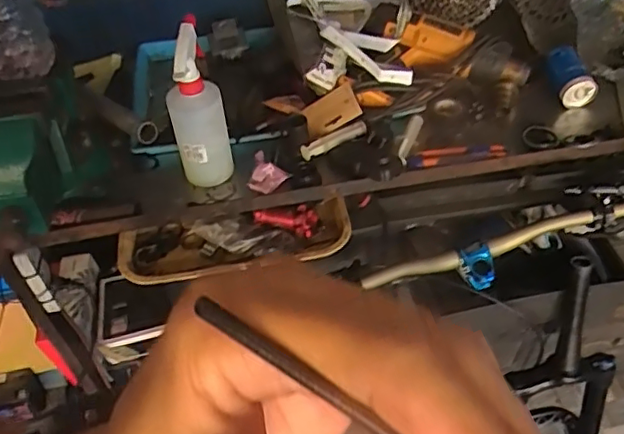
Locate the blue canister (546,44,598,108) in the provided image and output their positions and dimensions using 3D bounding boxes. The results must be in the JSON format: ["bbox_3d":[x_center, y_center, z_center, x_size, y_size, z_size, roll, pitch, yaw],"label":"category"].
[{"bbox_3d":[0.416,-0.227,0.941,0.057,0.062,0.090,0,48,3],"label":"blue canister"}]

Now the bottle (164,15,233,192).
[{"bbox_3d":[-0.158,-0.137,0.798,0.075,0.222,0.068,-20,50,-15],"label":"bottle"}]

